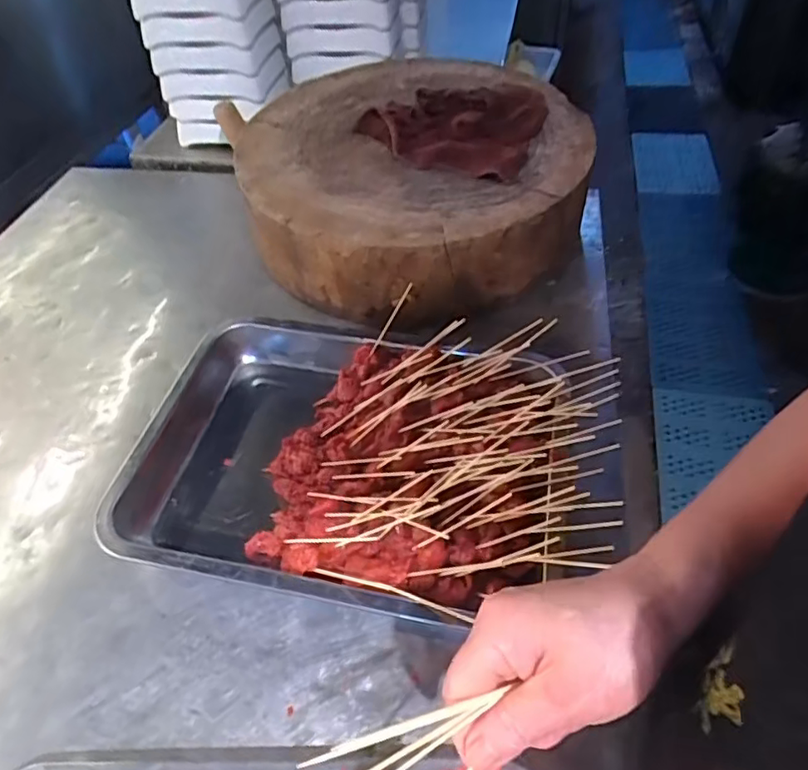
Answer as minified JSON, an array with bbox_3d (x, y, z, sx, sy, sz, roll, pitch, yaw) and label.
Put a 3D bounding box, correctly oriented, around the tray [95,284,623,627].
[{"bbox_3d":[-0.027,0.055,0.497,0.379,0.057,0.254,7,50,11],"label":"tray"}]

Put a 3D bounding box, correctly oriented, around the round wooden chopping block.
[{"bbox_3d":[-0.002,-0.260,0.693,0.360,0.118,0.380,-2,49,3],"label":"round wooden chopping block"}]

